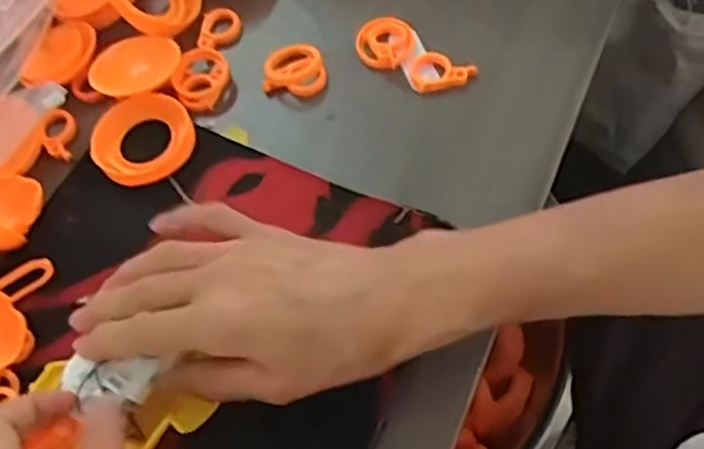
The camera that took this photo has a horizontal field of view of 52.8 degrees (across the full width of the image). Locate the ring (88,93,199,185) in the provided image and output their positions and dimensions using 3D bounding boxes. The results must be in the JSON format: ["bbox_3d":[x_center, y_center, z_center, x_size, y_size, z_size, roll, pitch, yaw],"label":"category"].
[{"bbox_3d":[-0.121,-0.050,0.410,0.057,0.013,0.048,-24,64,-4],"label":"ring"}]

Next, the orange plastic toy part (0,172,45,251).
[{"bbox_3d":[-0.194,-0.011,0.392,0.039,0.015,0.044,14,53,-2],"label":"orange plastic toy part"}]

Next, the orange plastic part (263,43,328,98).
[{"bbox_3d":[-0.034,-0.093,0.428,0.037,0.014,0.029,3,65,9],"label":"orange plastic part"}]

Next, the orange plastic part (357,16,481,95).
[{"bbox_3d":[0.037,-0.100,0.425,0.071,0.017,0.035,32,72,20],"label":"orange plastic part"}]

